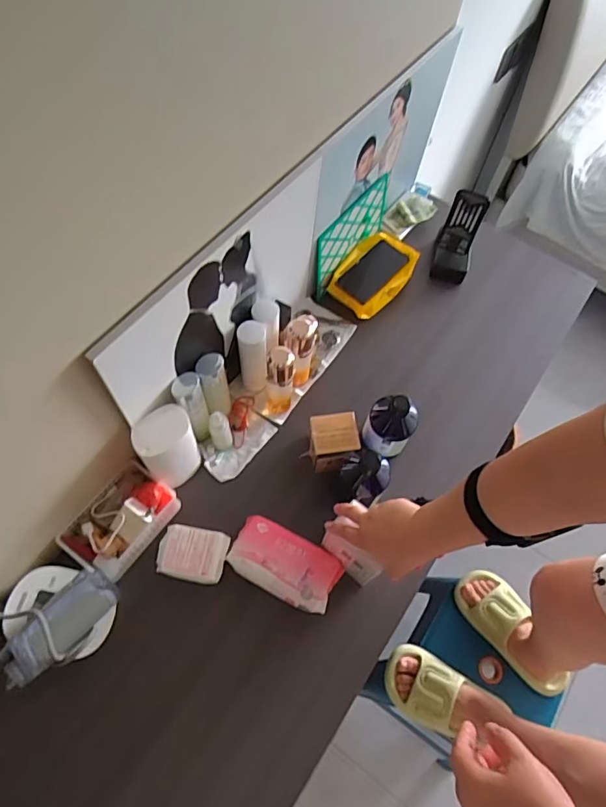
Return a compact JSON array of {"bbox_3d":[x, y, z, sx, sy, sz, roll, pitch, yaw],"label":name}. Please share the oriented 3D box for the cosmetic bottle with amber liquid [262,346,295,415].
[{"bbox_3d":[-0.043,-0.035,0.853,0.047,0.166,0.049,8,63,0],"label":"cosmetic bottle with amber liquid"}]

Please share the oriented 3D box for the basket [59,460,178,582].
[{"bbox_3d":[-0.279,0.183,0.777,0.108,0.055,0.161,34,66,13],"label":"basket"}]

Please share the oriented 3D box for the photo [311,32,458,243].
[{"bbox_3d":[0.148,-0.454,0.961,0.016,0.324,0.430,34,66,13],"label":"photo"}]

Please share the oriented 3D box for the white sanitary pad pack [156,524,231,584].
[{"bbox_3d":[-0.169,0.234,0.776,0.099,0.045,0.076,11,63,2],"label":"white sanitary pad pack"}]

